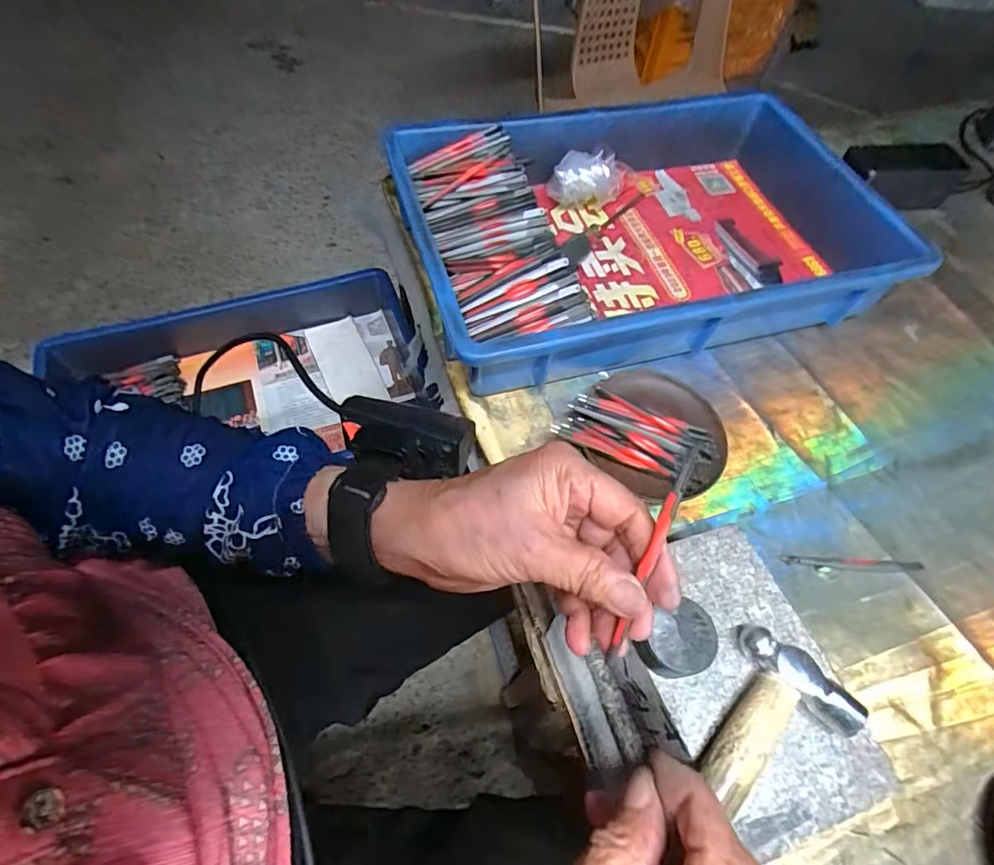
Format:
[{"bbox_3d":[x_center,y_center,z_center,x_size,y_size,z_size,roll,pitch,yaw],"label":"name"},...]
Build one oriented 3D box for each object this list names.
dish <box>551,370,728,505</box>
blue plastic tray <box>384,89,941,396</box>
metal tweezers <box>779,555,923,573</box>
[{"bbox_3d":[0.123,-0.005,0.404,0.114,0.026,0.110,2,60,-3],"label":"dish"},{"bbox_3d":[0.143,-0.199,0.487,0.447,0.082,0.280,-13,62,-11],"label":"blue plastic tray"},{"bbox_3d":[0.256,0.095,0.367,0.101,0.004,0.009,3,60,-2],"label":"metal tweezers"}]

